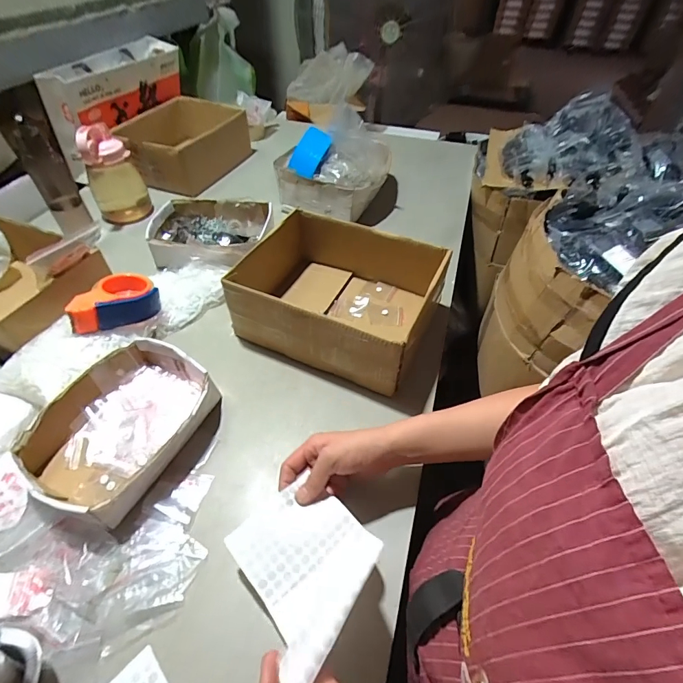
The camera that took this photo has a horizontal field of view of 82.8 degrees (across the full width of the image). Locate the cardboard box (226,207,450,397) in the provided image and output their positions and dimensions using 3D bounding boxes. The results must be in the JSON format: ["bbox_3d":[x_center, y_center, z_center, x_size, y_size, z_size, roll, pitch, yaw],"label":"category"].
[{"bbox_3d":[0.001,-0.081,0.675,0.302,0.131,0.249,22,51,17],"label":"cardboard box"}]

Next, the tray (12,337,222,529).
[{"bbox_3d":[-0.296,0.112,0.536,0.186,0.059,0.229,21,51,16],"label":"tray"}]

